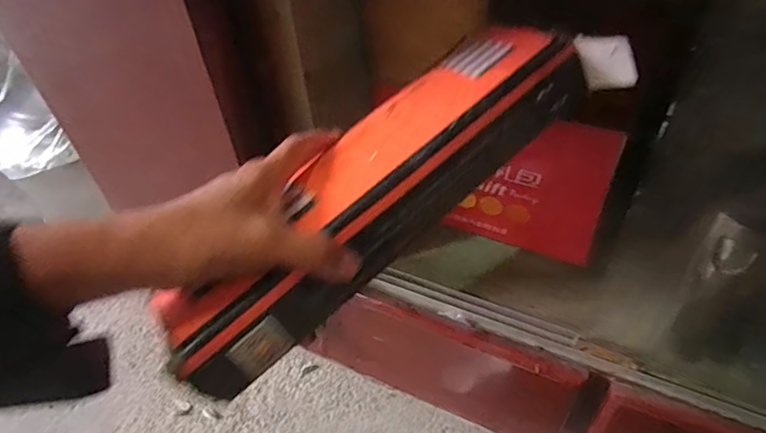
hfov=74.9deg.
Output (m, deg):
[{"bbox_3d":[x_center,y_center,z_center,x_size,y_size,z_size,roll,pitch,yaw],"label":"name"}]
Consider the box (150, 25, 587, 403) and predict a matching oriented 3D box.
[{"bbox_3d":[-0.003,-0.017,0.304,0.287,0.037,0.080,-43,54,-14],"label":"box"}]

